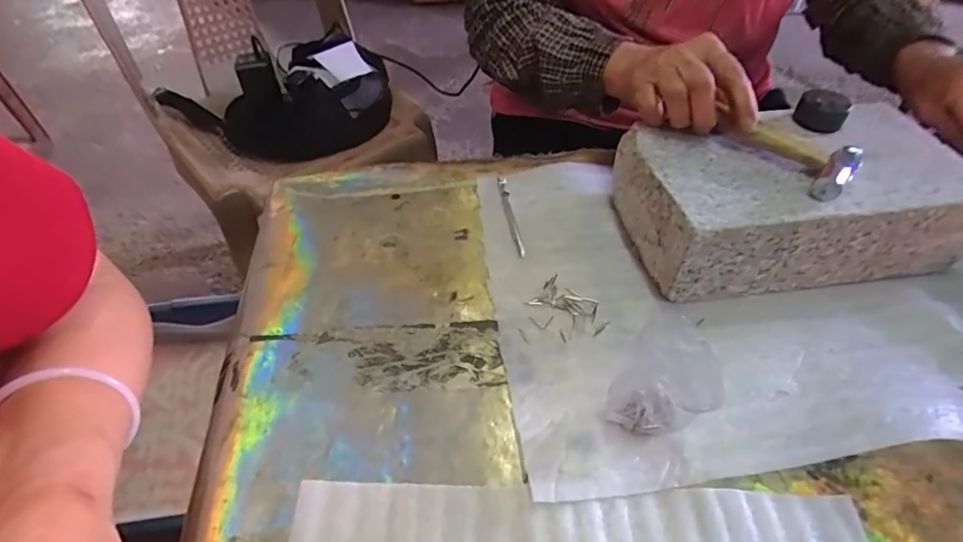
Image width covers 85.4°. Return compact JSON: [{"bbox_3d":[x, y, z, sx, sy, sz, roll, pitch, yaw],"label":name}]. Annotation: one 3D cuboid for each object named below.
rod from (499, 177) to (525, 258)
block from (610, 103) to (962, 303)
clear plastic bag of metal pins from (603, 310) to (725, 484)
[{"bbox_3d":[0.026,-0.052,0.468,0.008,0.008,0.100,-6,47,-6],"label":"rod"},{"bbox_3d":[0.250,-0.062,0.428,0.249,0.081,0.137,-6,47,-6],"label":"block"},{"bbox_3d":[0.102,0.078,0.303,0.056,0.074,0.054,31,54,26],"label":"clear plastic bag of metal pins"}]

